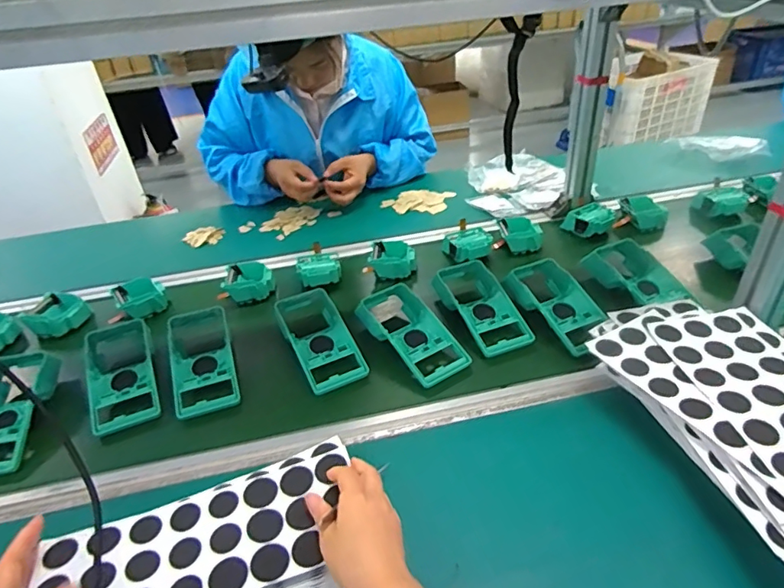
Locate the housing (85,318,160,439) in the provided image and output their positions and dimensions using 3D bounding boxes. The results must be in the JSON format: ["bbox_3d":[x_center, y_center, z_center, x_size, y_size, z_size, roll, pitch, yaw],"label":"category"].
[{"bbox_3d":[-0.374,0.111,0.709,0.089,0.044,0.191,-20,38,-19],"label":"housing"}]

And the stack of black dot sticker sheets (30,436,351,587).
[{"bbox_3d":[-0.170,0.245,0.479,0.283,0.034,0.141,-18,37,-16],"label":"stack of black dot sticker sheets"}]

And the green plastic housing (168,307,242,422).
[{"bbox_3d":[-0.268,0.090,0.719,0.086,0.048,0.192,-16,37,-14],"label":"green plastic housing"}]

